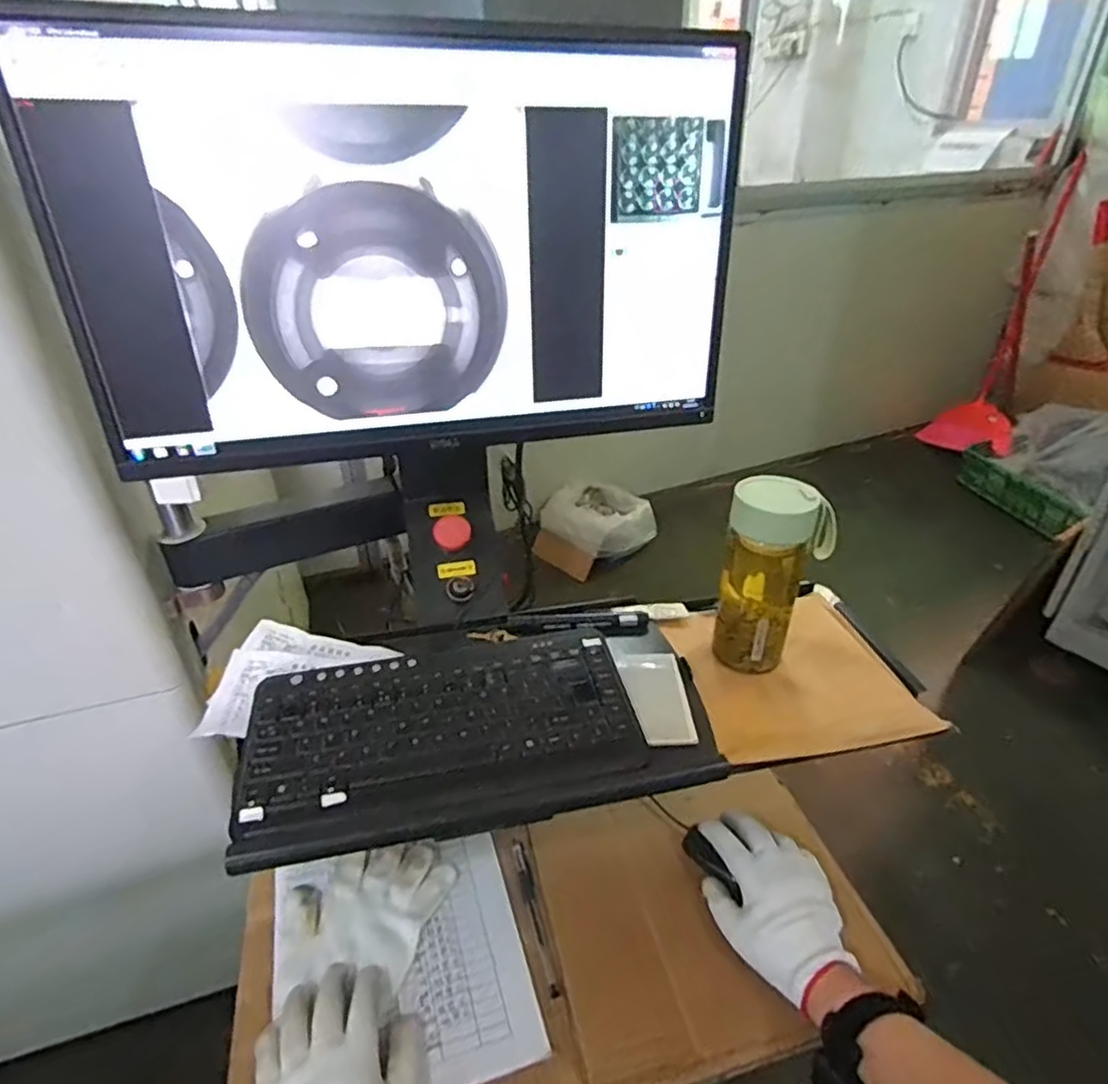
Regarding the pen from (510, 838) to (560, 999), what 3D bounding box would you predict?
[{"bbox_3d":[-0.021,0.346,0.624,0.013,0.005,0.153,-9,34,-12],"label":"pen"}]

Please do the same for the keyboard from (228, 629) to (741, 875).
[{"bbox_3d":[-0.062,0.149,0.568,0.379,0.025,0.196,-8,34,-11],"label":"keyboard"}]

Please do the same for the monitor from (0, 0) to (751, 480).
[{"bbox_3d":[-0.108,-0.235,0.559,0.552,0.315,0.049,-9,34,-11],"label":"monitor"}]

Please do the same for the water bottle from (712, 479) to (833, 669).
[{"bbox_3d":[0.199,0.029,0.616,0.088,0.172,0.067,-23,39,-30],"label":"water bottle"}]

